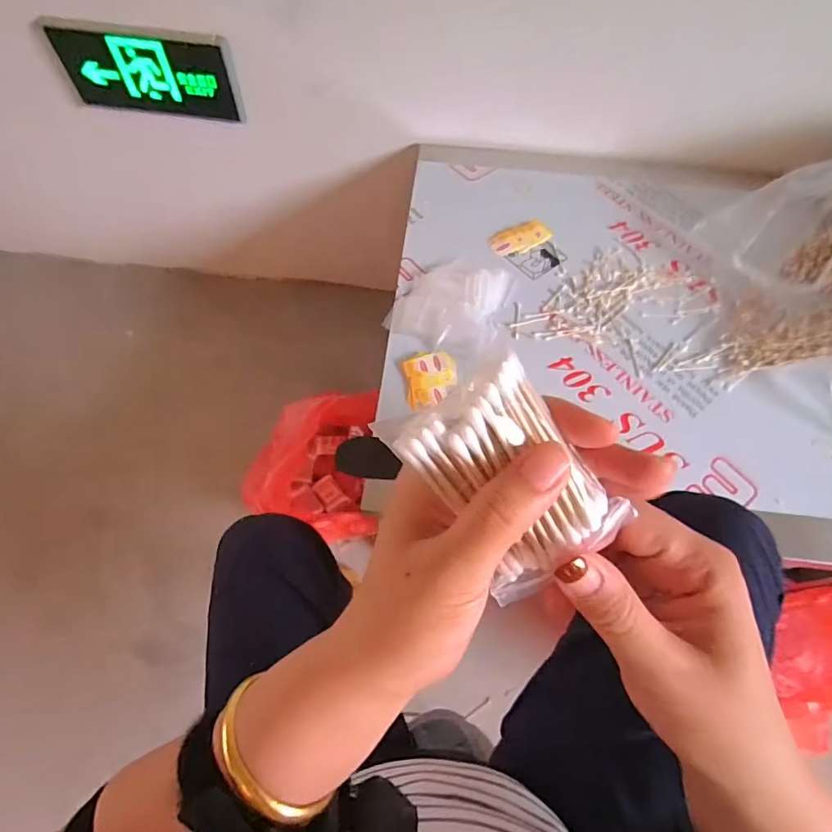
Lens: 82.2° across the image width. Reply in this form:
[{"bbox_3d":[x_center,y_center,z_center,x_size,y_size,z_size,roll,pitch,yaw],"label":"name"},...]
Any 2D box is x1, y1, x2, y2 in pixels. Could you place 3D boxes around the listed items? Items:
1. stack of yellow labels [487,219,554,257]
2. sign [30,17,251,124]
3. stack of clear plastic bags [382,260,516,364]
[{"bbox_3d":[0.192,-0.328,0.874,0.111,0.010,0.059,-27,67,-15],"label":"stack of yellow labels"},{"bbox_3d":[-0.530,-0.673,0.944,0.358,0.161,0.037,9,62,3],"label":"sign"},{"bbox_3d":[0.065,-0.190,0.796,0.184,0.021,0.190,21,64,9],"label":"stack of clear plastic bags"}]

